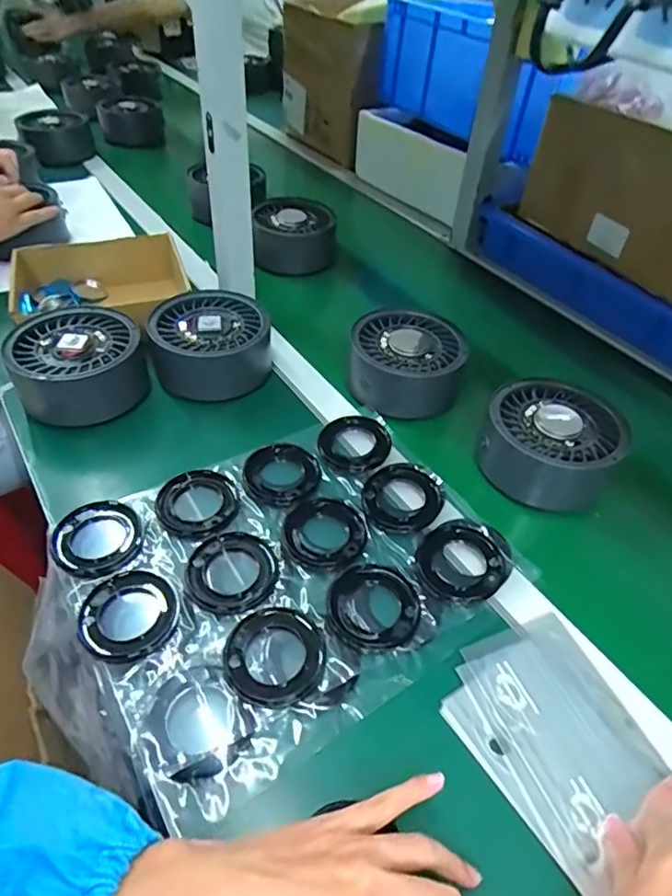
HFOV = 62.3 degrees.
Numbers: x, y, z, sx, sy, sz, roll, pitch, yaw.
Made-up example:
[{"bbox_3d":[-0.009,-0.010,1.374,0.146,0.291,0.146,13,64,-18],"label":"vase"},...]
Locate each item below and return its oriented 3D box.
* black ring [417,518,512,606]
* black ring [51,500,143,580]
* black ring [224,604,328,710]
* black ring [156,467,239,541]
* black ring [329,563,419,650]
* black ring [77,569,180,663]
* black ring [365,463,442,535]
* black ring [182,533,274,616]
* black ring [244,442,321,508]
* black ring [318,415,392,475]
[{"bbox_3d":[0.117,0.099,0.504,0.077,0.012,0.088,32,51,23],"label":"black ring"},{"bbox_3d":[-0.212,0.079,0.495,0.073,0.008,0.079,3,46,-3],"label":"black ring"},{"bbox_3d":[-0.047,0.161,0.434,0.078,0.005,0.078,3,46,-3],"label":"black ring"},{"bbox_3d":[-0.131,0.052,0.531,0.077,0.005,0.074,3,46,-3],"label":"black ring"},{"bbox_3d":[0.033,0.133,0.470,0.076,0.006,0.076,3,46,-3],"label":"black ring"},{"bbox_3d":[-0.166,0.134,0.448,0.075,0.008,0.077,3,46,-3],"label":"black ring"},{"bbox_3d":[0.067,0.045,0.550,0.075,0.014,0.083,5,46,0],"label":"black ring"},{"bbox_3d":[-0.091,0.107,0.485,0.076,0.004,0.081,3,46,-3],"label":"black ring"},{"bbox_3d":[-0.053,0.026,0.562,0.074,0.016,0.077,3,46,-3],"label":"black ring"},{"bbox_3d":[0.021,-0.007,0.595,0.072,0.009,0.073,3,46,-3],"label":"black ring"}]

